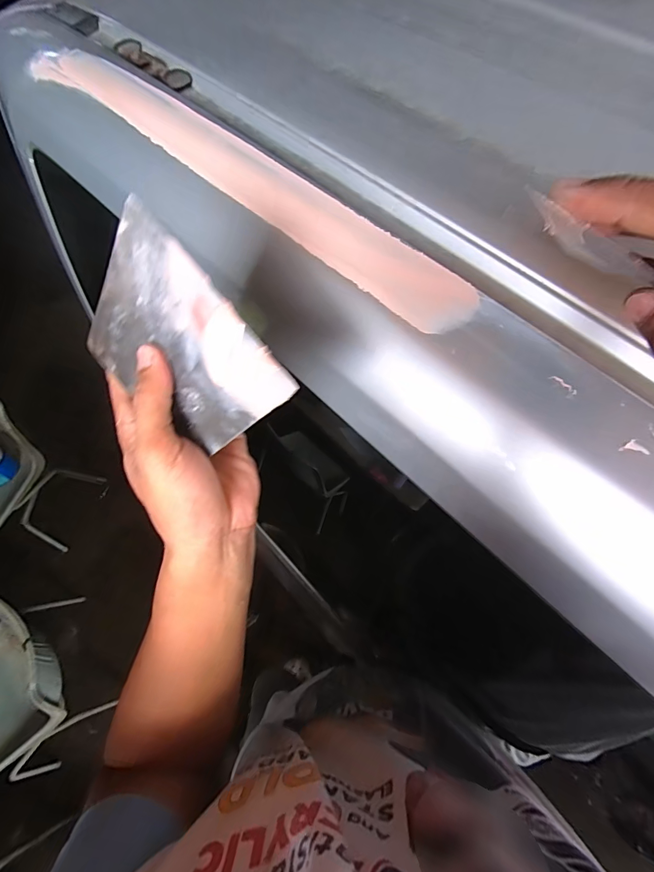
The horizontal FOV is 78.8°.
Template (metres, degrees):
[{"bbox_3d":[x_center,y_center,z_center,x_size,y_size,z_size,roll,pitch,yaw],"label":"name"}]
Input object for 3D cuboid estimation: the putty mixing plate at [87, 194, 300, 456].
[{"bbox_3d":[-0.091,-0.051,0.240,0.140,0.096,0.004,47,30,8],"label":"putty mixing plate"}]

